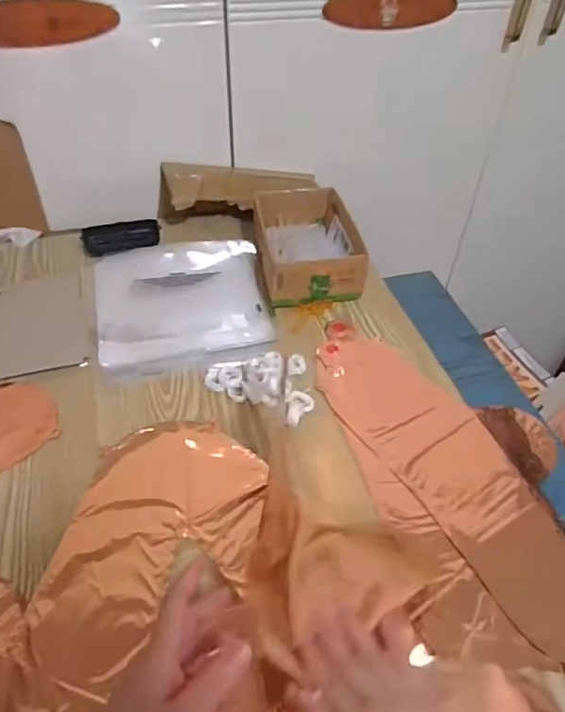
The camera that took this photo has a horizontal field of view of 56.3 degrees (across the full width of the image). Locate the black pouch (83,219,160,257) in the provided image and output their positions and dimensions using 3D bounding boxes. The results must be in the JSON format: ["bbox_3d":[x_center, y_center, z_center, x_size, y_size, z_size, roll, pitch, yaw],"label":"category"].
[{"bbox_3d":[-0.231,-0.173,0.762,0.106,0.030,0.029,-12,47,-13],"label":"black pouch"}]

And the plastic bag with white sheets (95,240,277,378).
[{"bbox_3d":[-0.130,-0.080,0.688,0.212,0.022,0.231,-10,46,-11],"label":"plastic bag with white sheets"}]

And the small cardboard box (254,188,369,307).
[{"bbox_3d":[0.033,-0.153,0.730,0.126,0.064,0.190,-5,46,-6],"label":"small cardboard box"}]

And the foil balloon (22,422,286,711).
[{"bbox_3d":[-0.108,0.180,0.461,0.191,0.013,0.280,-2,45,-3],"label":"foil balloon"}]

